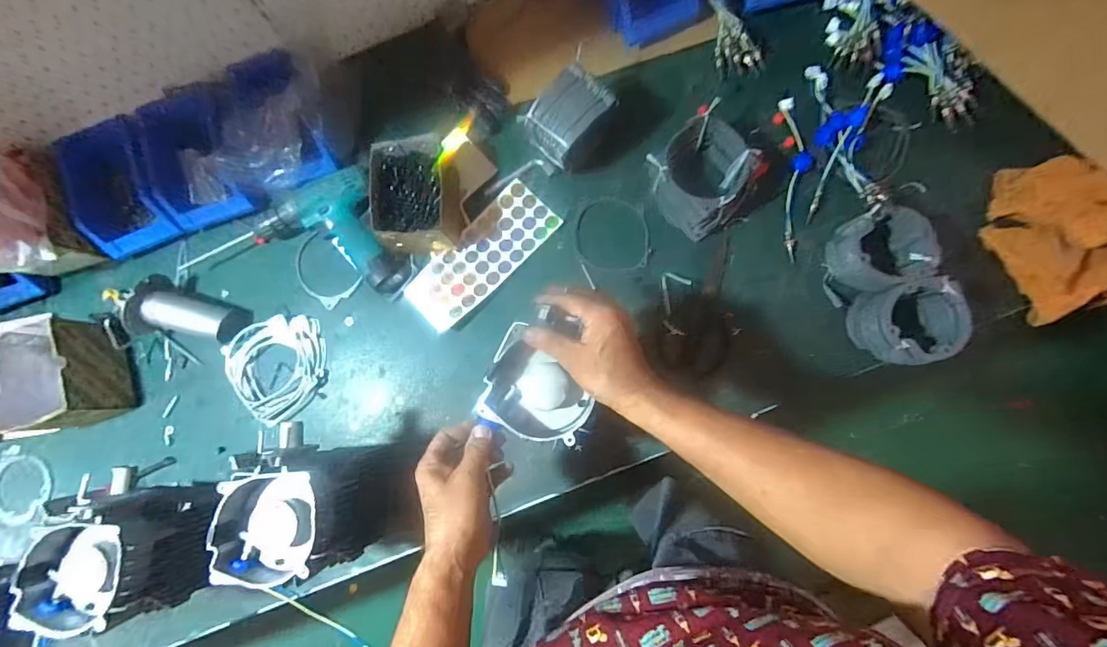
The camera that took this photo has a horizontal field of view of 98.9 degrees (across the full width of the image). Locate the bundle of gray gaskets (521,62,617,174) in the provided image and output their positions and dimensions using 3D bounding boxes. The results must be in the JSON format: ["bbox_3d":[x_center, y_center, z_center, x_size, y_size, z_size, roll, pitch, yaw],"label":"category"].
[{"bbox_3d":[0.022,-0.277,0.660,0.118,0.102,0.079,-44,82,-3],"label":"bundle of gray gaskets"}]

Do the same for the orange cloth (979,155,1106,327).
[{"bbox_3d":[0.724,-0.119,0.633,0.238,0.096,0.208,-7,82,3],"label":"orange cloth"}]

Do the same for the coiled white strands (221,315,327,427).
[{"bbox_3d":[-0.416,0.068,0.716,0.141,0.025,0.152,-13,81,2],"label":"coiled white strands"}]

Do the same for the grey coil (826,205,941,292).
[{"bbox_3d":[0.434,-0.095,0.633,0.109,0.073,0.100,-1,82,4],"label":"grey coil"}]

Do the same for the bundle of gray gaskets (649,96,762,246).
[{"bbox_3d":[0.212,-0.207,0.666,0.137,0.070,0.131,-43,82,-3],"label":"bundle of gray gaskets"}]

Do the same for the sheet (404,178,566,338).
[{"bbox_3d":[-0.108,-0.102,0.716,0.248,0.011,0.105,-45,75,-6],"label":"sheet"}]

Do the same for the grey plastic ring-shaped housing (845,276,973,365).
[{"bbox_3d":[0.459,0.003,0.619,0.101,0.083,0.104,-13,81,2],"label":"grey plastic ring-shaped housing"}]

